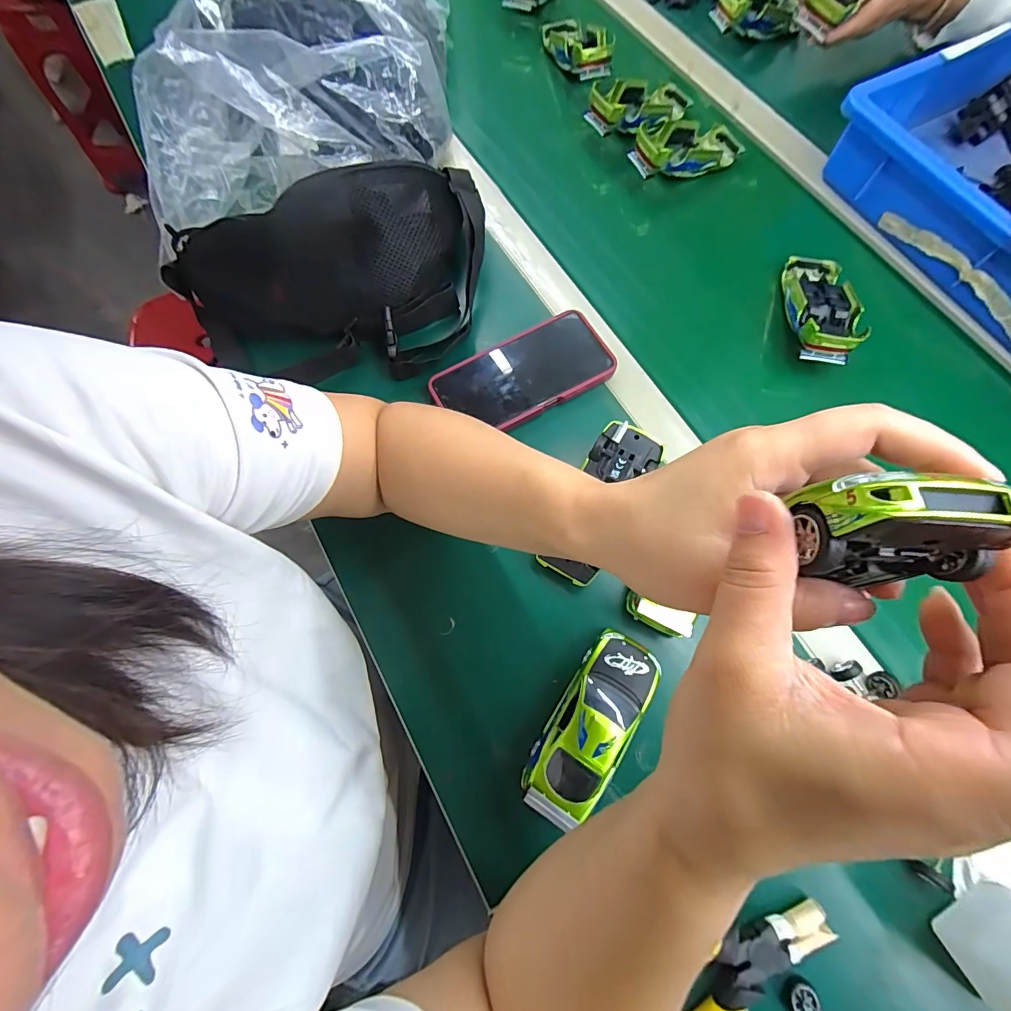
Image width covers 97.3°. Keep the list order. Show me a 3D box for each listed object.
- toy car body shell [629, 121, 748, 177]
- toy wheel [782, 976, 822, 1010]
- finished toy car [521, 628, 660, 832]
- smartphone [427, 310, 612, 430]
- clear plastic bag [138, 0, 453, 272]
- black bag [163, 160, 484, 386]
[{"bbox_3d":[0.207,-0.402,0.505,0.138,0.032,0.062,-25,73,-20],"label":"toy car body shell"},{"bbox_3d":[0.187,0.312,0.280,0.024,0.005,0.020,43,79,14],"label":"toy wheel"},{"bbox_3d":[0.061,0.154,0.317,0.050,0.039,0.125,31,76,11],"label":"finished toy car"},{"bbox_3d":[0.016,-0.122,0.419,0.162,0.013,0.079,-28,73,-6],"label":"smartphone"},{"bbox_3d":[-0.225,-0.462,0.479,0.312,0.112,0.373,-6,72,0],"label":"clear plastic bag"},{"bbox_3d":[-0.164,-0.218,0.419,0.308,0.086,0.190,-14,72,-2],"label":"black bag"}]

